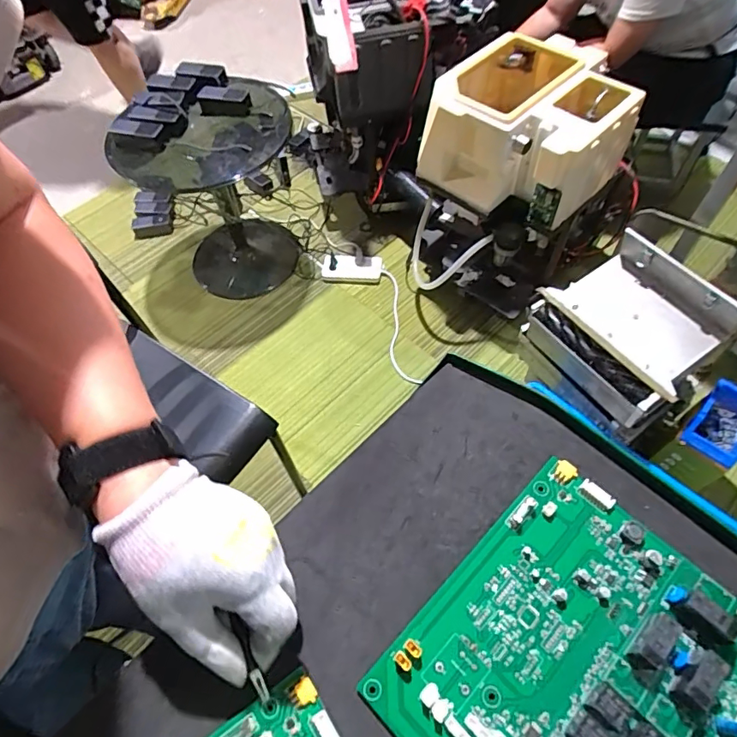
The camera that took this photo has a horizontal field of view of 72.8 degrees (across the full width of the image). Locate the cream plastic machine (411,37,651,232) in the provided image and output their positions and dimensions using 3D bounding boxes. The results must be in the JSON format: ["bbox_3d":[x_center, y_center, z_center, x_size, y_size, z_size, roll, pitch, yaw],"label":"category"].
[{"bbox_3d":[0.397,-0.577,1.203,0.406,0.238,0.376,36,67,22],"label":"cream plastic machine"}]

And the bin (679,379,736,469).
[{"bbox_3d":[0.732,0.115,1.024,0.163,0.070,0.114,-39,64,-19],"label":"bin"}]

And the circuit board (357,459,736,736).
[{"bbox_3d":[0.126,0.175,0.290,0.205,0.029,0.172,-41,65,-20],"label":"circuit board"}]

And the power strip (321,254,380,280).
[{"bbox_3d":[-0.055,-0.328,1.640,0.198,0.035,0.088,8,59,8],"label":"power strip"}]

